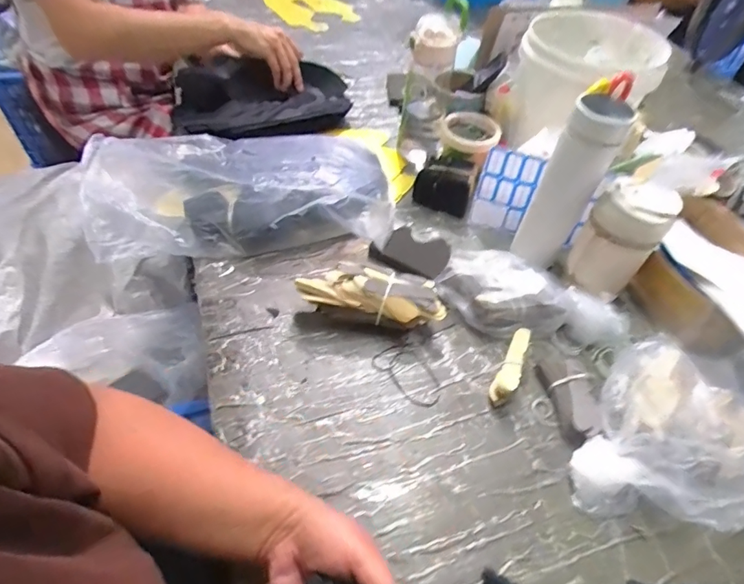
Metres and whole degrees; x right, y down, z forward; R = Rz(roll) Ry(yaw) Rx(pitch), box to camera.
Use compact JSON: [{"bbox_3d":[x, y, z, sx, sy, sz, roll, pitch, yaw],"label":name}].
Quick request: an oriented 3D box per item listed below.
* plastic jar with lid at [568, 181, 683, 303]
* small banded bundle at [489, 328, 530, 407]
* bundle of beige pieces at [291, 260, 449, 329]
[{"bbox_3d":[0.295,-0.064,0.549,0.084,0.127,0.071,36,56,23],"label":"plastic jar with lid"},{"bbox_3d":[0.157,0.082,0.506,0.023,0.029,0.093,22,66,17],"label":"small banded bundle"},{"bbox_3d":[0.000,0.007,0.549,0.175,0.059,0.063,12,50,6],"label":"bundle of beige pieces"}]

